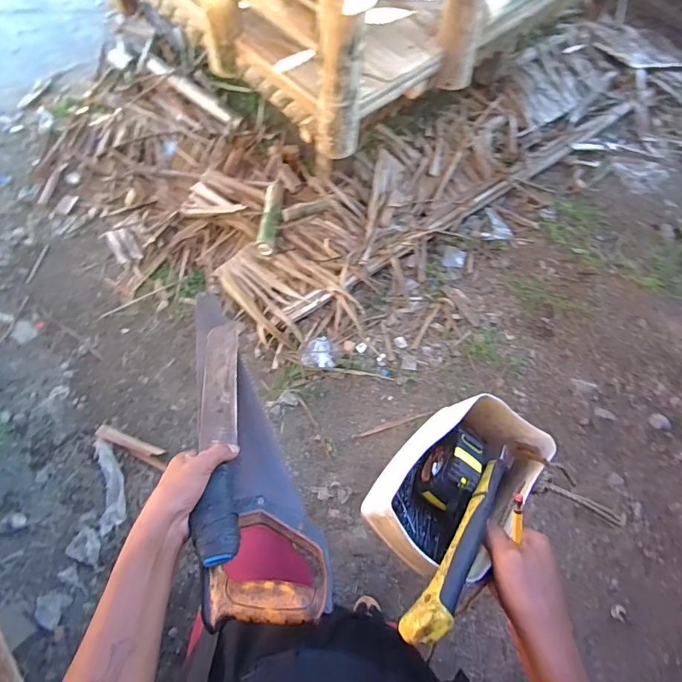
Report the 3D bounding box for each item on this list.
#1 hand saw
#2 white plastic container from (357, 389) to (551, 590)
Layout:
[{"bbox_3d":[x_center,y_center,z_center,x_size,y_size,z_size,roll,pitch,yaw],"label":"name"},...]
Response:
[{"bbox_3d":[-0.140,0.107,0.581,0.126,0.023,0.492,-17,50,-10],"label":"hand saw"},{"bbox_3d":[0.130,0.151,0.489,0.199,0.088,0.124,-41,75,-18],"label":"white plastic container"}]

